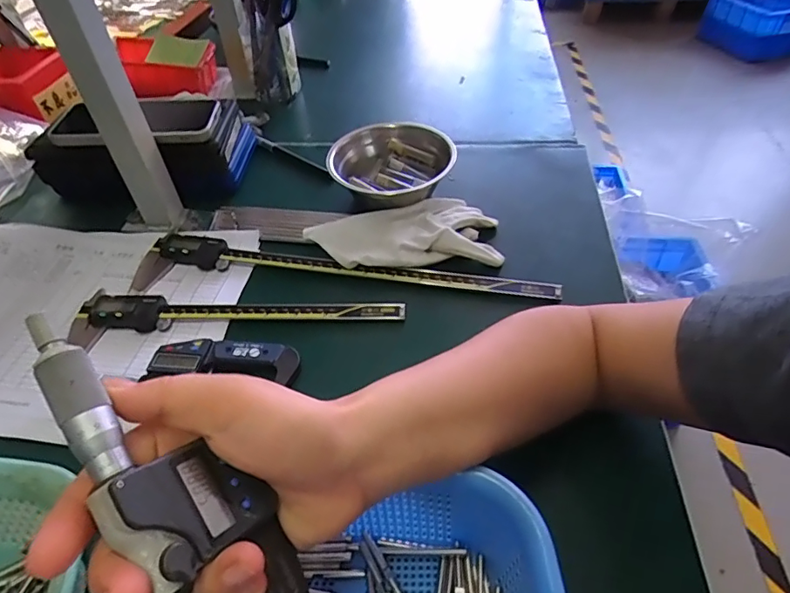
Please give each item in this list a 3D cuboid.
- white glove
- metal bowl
[{"bbox_3d":[0.008,-0.064,0.490,0.175,0.021,0.092,-5,48,0],"label":"white glove"},{"bbox_3d":[-0.003,-0.139,0.539,0.124,0.045,0.124,-2,46,2],"label":"metal bowl"}]

